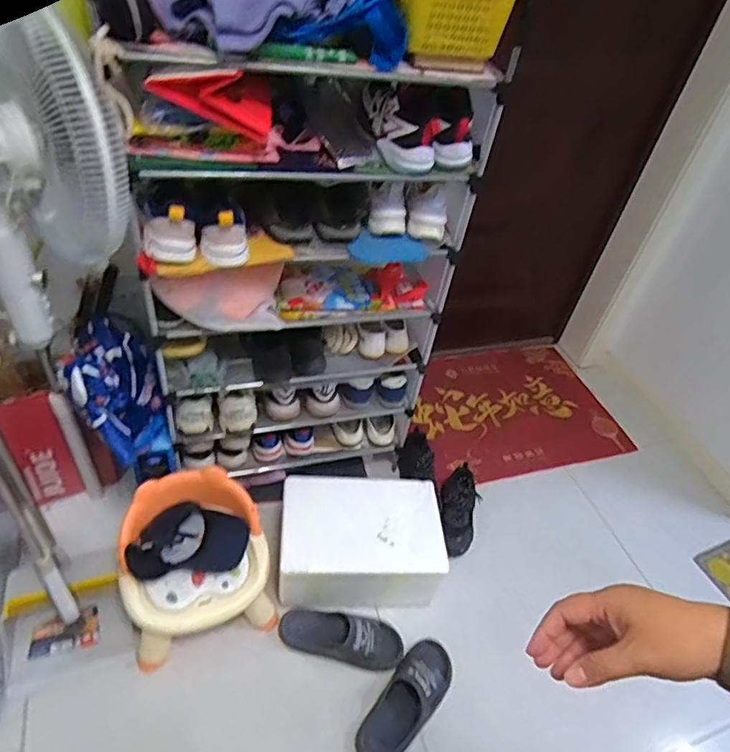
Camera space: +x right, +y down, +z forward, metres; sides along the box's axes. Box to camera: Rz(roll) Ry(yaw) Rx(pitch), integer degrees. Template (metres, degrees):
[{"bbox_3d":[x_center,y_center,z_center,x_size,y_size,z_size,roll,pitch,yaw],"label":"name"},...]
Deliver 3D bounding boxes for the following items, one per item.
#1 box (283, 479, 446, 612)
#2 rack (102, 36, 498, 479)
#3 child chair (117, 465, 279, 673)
[{"bbox_3d":[-0.009,0.434,1.402,0.412,0.189,0.274,3,43,-8],"label":"box"},{"bbox_3d":[-0.141,-0.156,1.227,0.656,1.032,0.247,-16,48,-26],"label":"rack"},{"bbox_3d":[-0.391,0.435,1.249,0.325,0.312,0.284,-10,46,-21],"label":"child chair"}]

